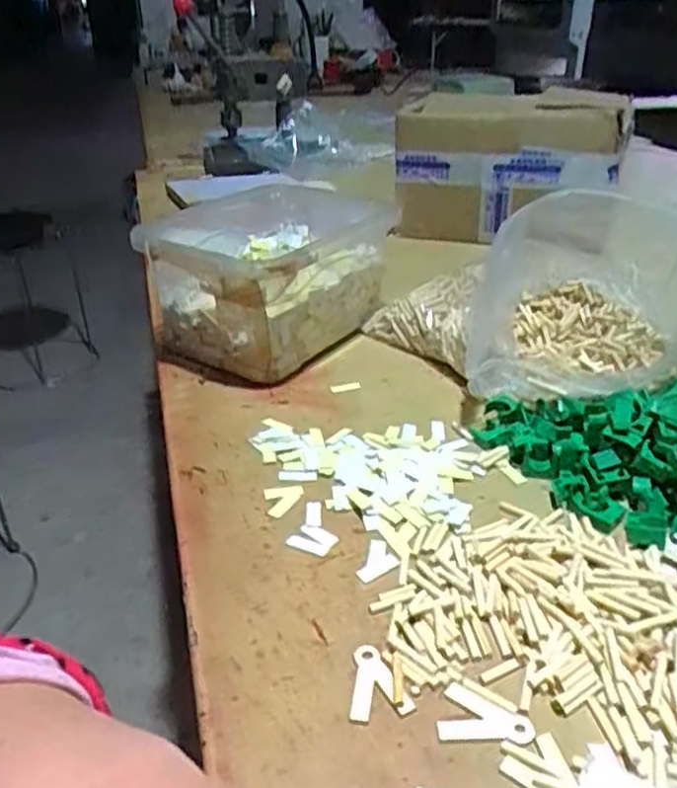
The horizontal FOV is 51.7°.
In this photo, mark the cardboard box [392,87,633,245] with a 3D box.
[{"bbox_3d":[0.242,-0.335,1.011,0.306,0.187,0.146,6,30,10],"label":"cardboard box"}]

